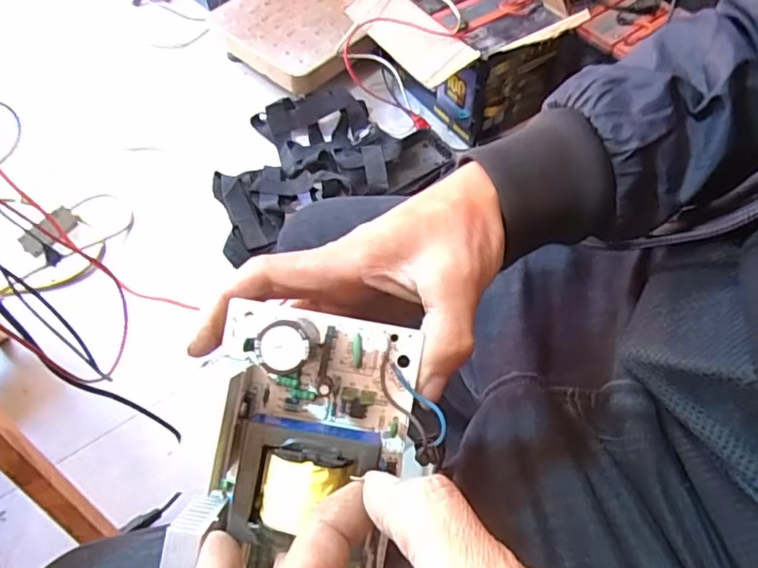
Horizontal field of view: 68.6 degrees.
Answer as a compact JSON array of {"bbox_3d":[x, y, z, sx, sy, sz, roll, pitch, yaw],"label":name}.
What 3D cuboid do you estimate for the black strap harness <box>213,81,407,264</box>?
[{"bbox_3d":[-0.159,-0.230,1.037,0.379,0.044,0.323,-30,62,-16],"label":"black strap harness"}]

